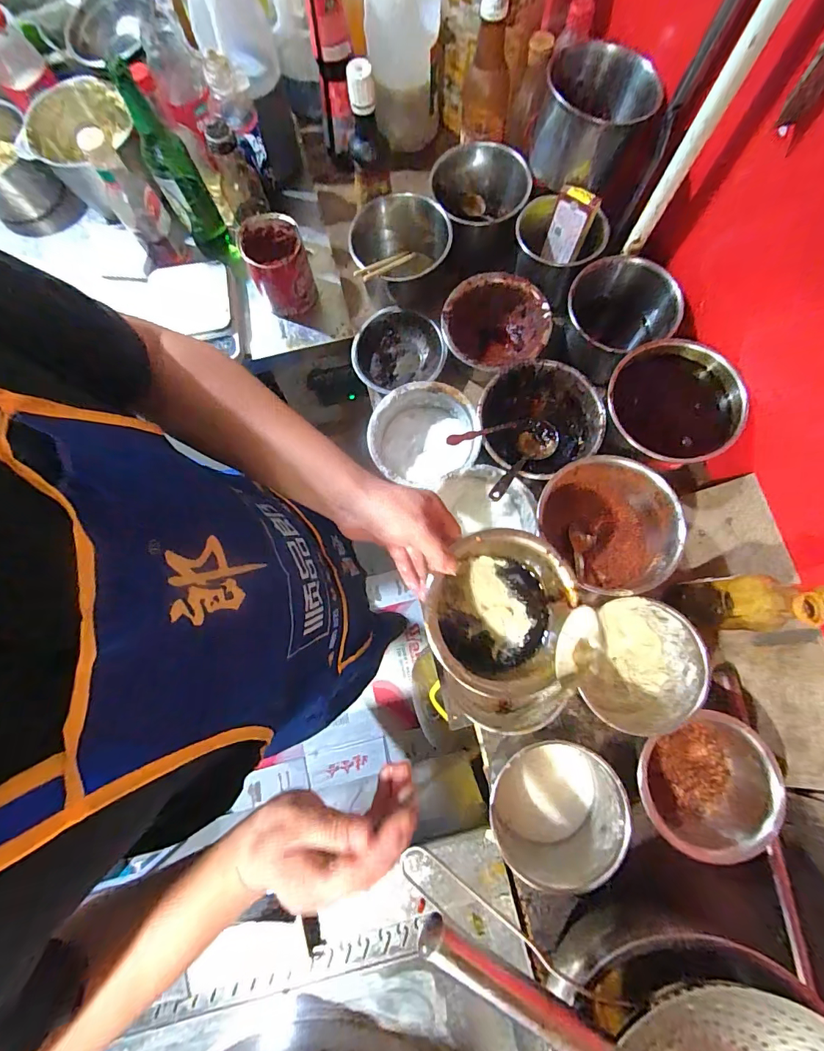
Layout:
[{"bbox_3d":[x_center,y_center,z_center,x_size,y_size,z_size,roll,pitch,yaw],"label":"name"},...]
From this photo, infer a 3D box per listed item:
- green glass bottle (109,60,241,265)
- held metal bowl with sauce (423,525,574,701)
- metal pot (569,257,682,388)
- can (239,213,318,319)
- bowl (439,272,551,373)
[{"bbox_3d":[-0.367,-0.545,0.683,0.069,0.264,0.072,-23,78,-4],"label":"green glass bottle"},{"bbox_3d":[0.093,0.090,0.453,0.142,0.079,0.155,22,79,6],"label":"held metal bowl with sauce"},{"bbox_3d":[0.310,-0.314,0.673,0.154,0.132,0.145,0,77,1],"label":"metal pot"},{"bbox_3d":[-0.222,-0.435,0.723,0.098,0.106,0.100,-17,78,-2],"label":"can"},{"bbox_3d":[0.130,-0.301,0.695,0.161,0.107,0.158,0,77,1],"label":"bowl"}]

